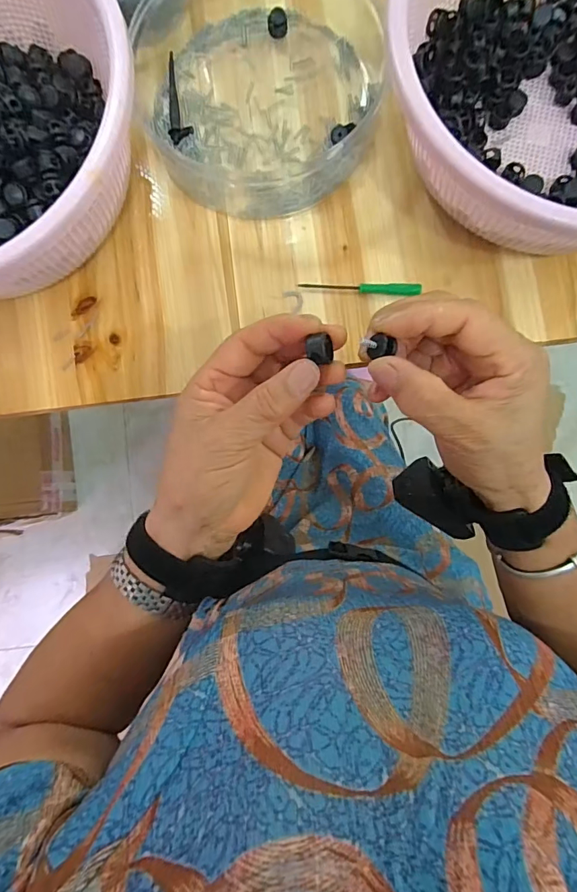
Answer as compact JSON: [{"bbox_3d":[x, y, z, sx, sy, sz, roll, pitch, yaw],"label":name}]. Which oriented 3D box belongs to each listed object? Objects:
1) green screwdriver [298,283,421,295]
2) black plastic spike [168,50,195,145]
[{"bbox_3d":[0.059,-0.131,0.371,0.097,0.007,0.009,5,85,2],"label":"green screwdriver"},{"bbox_3d":[-0.099,-0.301,0.389,0.020,0.013,0.086,-13,84,1],"label":"black plastic spike"}]

